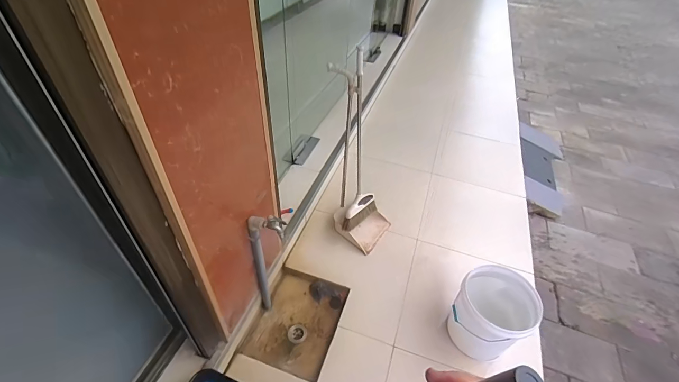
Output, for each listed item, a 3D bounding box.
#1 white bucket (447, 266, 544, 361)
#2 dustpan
[{"bbox_3d":[0.572,0.491,1.326,0.264,0.322,0.264,3,43,-3],"label":"white bucket"},{"bbox_3d":[0.123,-0.128,1.514,0.287,0.831,0.239,34,50,27],"label":"dustpan"}]

